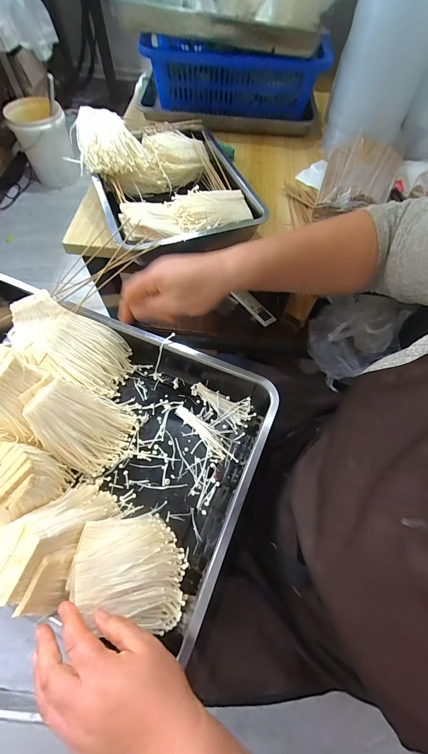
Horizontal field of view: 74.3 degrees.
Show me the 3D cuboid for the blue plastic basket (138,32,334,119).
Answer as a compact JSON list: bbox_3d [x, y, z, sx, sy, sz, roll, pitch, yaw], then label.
[{"bbox_3d":[0.058,-0.758,0.730,0.462,0.134,0.192,5,63,0],"label":"blue plastic basket"}]

